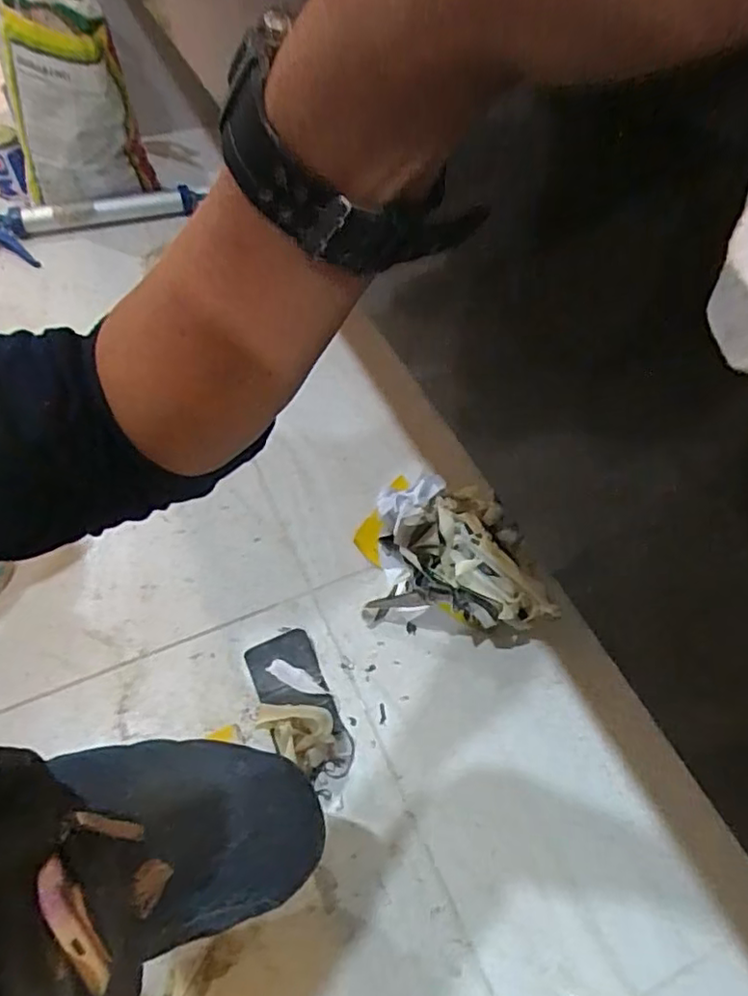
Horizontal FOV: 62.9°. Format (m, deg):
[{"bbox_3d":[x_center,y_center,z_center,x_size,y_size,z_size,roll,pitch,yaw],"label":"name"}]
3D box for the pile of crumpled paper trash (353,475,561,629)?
[{"bbox_3d":[0.119,0.073,0.937,0.285,0.133,0.246,7,54,2],"label":"pile of crumpled paper trash"}]

